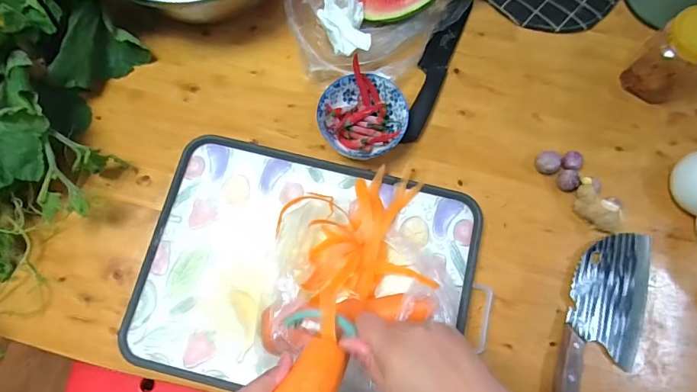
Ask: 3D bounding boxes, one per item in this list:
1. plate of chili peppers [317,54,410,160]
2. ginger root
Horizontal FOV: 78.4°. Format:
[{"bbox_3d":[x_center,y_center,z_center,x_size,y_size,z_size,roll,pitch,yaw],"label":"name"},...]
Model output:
[{"bbox_3d":[0.020,-0.101,0.546,0.106,0.058,0.101,0,77,1],"label":"plate of chili peppers"},{"bbox_3d":[0.307,0.016,0.523,0.038,0.033,0.079,-36,79,-7],"label":"ginger root"}]

